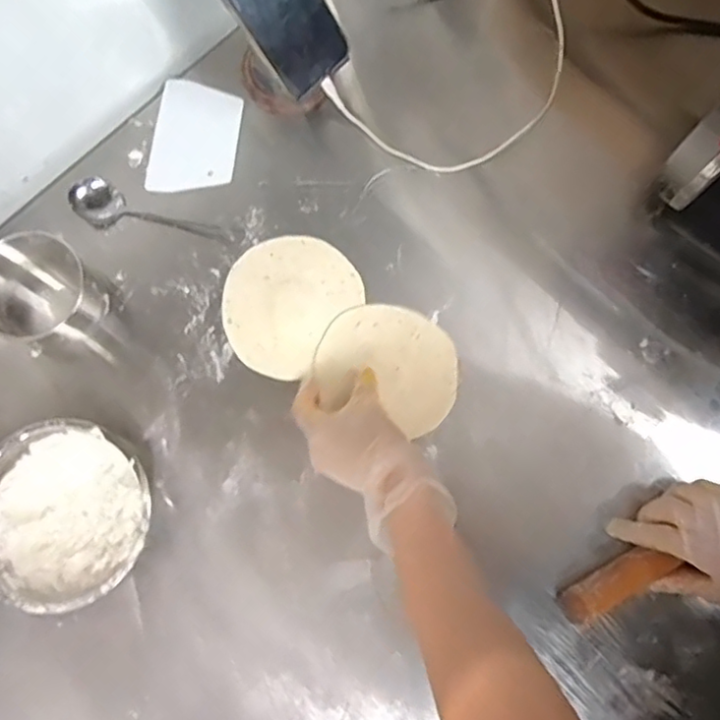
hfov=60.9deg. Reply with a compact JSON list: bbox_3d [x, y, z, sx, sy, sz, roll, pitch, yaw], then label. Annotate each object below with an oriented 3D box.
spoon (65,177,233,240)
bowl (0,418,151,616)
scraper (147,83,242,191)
[{"bbox_3d":[-0.201,-0.134,0.584,0.150,0.024,0.040,21,81,4],"label":"spoon"},{"bbox_3d":[-0.246,0.129,0.521,0.139,0.056,0.146,0,80,0],"label":"bowl"},{"bbox_3d":[-0.165,-0.222,0.613,0.084,0.007,0.115,5,79,1],"label":"scraper"}]

